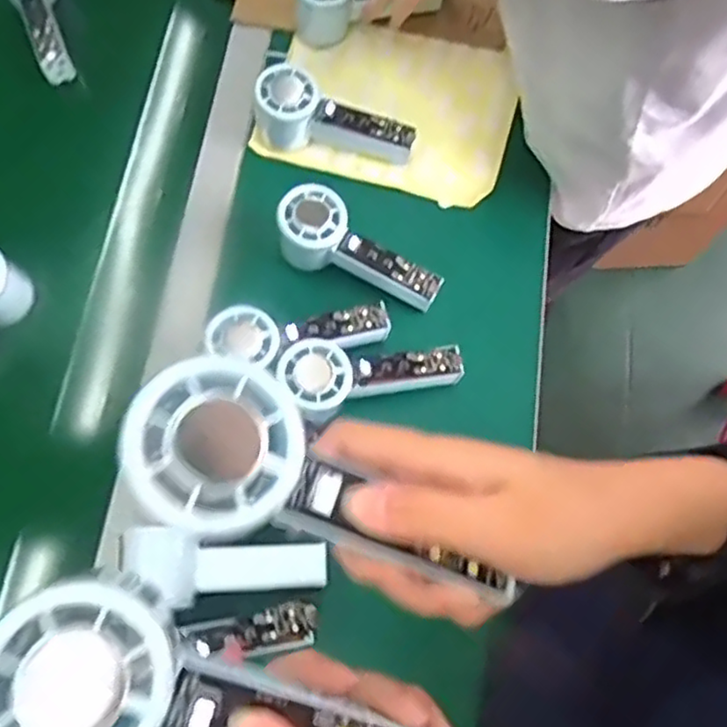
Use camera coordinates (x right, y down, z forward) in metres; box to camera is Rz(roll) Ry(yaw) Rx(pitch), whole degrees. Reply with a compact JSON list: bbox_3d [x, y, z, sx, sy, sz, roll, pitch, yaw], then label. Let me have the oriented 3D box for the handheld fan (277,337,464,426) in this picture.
[{"bbox_3d":[0.006,0.012,0.537,0.141,0.031,0.061,-4,71,-18],"label":"handheld fan"}]

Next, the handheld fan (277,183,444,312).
[{"bbox_3d":[-0.005,-0.091,0.569,0.141,0.049,0.051,31,73,9],"label":"handheld fan"}]

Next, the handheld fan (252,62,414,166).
[{"bbox_3d":[-0.025,-0.220,0.619,0.143,0.062,0.055,9,71,2],"label":"handheld fan"}]

